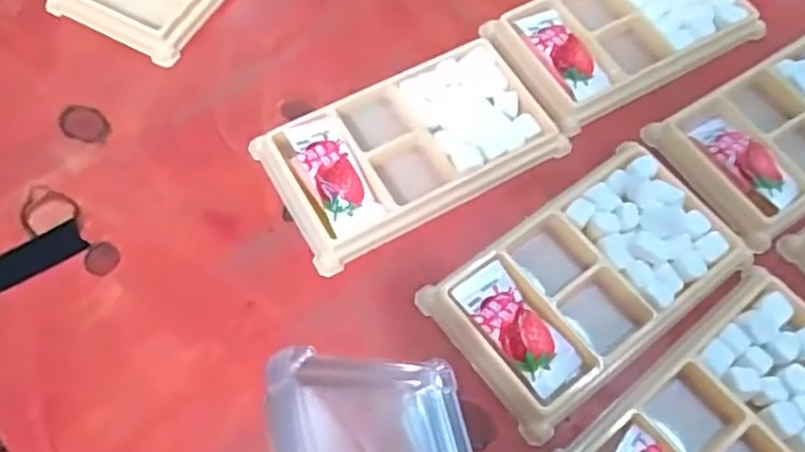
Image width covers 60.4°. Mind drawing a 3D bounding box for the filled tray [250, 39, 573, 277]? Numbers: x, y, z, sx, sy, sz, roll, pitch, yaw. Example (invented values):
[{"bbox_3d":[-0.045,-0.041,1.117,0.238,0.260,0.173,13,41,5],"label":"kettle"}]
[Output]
[{"bbox_3d":[0.005,-0.041,0.332,0.135,0.016,0.075,-27,68,-14],"label":"filled tray"}]

